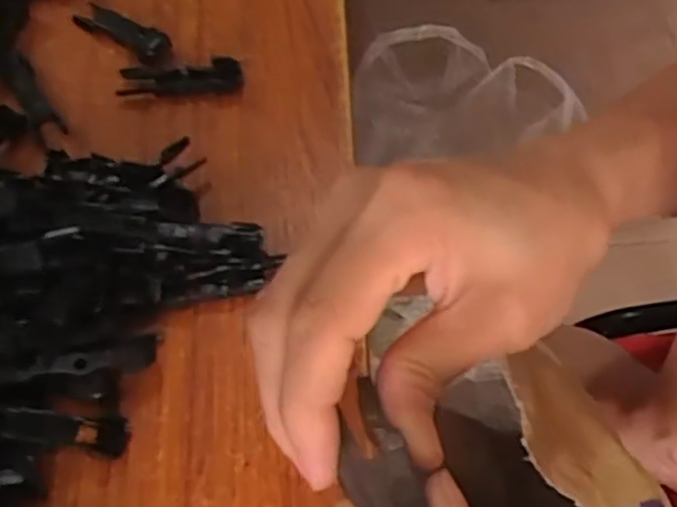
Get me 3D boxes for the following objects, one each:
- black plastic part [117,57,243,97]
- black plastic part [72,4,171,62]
[{"bbox_3d":[-0.072,-0.080,0.330,0.056,0.012,0.015,0,62,3],"label":"black plastic part"},{"bbox_3d":[-0.105,-0.108,0.348,0.055,0.009,0.015,33,68,18],"label":"black plastic part"}]

